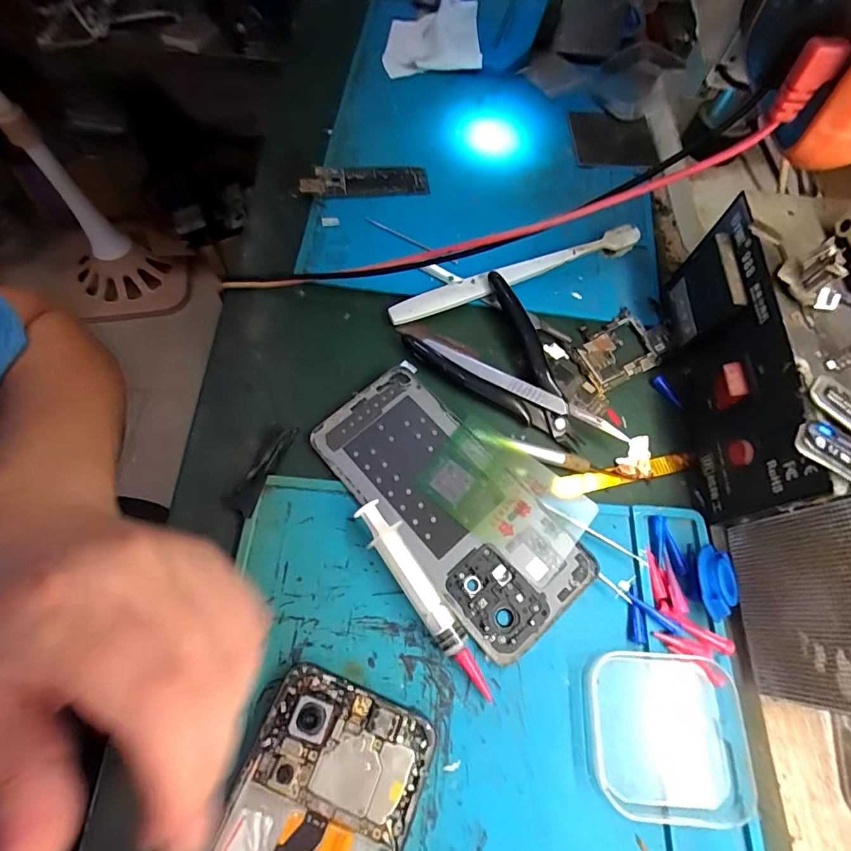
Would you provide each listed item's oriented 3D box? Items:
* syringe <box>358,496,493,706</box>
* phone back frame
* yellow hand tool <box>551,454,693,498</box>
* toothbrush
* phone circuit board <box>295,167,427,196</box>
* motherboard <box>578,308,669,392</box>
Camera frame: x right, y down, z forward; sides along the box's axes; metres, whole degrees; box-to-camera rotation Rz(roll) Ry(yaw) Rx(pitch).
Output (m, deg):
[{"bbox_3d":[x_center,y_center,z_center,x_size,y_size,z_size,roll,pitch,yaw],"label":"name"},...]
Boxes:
[{"bbox_3d":[-0.002,0.084,0.223,0.017,0.018,0.102,-29,71,-15],"label":"syringe"},{"bbox_3d":[0.011,0.040,0.248,0.071,0.009,0.157,-37,73,-17],"label":"phone back frame"},{"bbox_3d":[0.111,0.028,0.263,0.087,0.009,0.013,-13,68,-9],"label":"yellow hand tool"},{"bbox_3d":[0.061,-0.100,0.307,0.179,0.016,0.014,-20,69,-12],"label":"toothbrush"},{"bbox_3d":[-0.044,-0.178,0.333,0.090,0.011,0.021,-6,67,-6],"label":"phone circuit board"},{"bbox_3d":[0.128,-0.052,0.297,0.062,0.004,0.042,-24,70,-13],"label":"motherboard"}]

